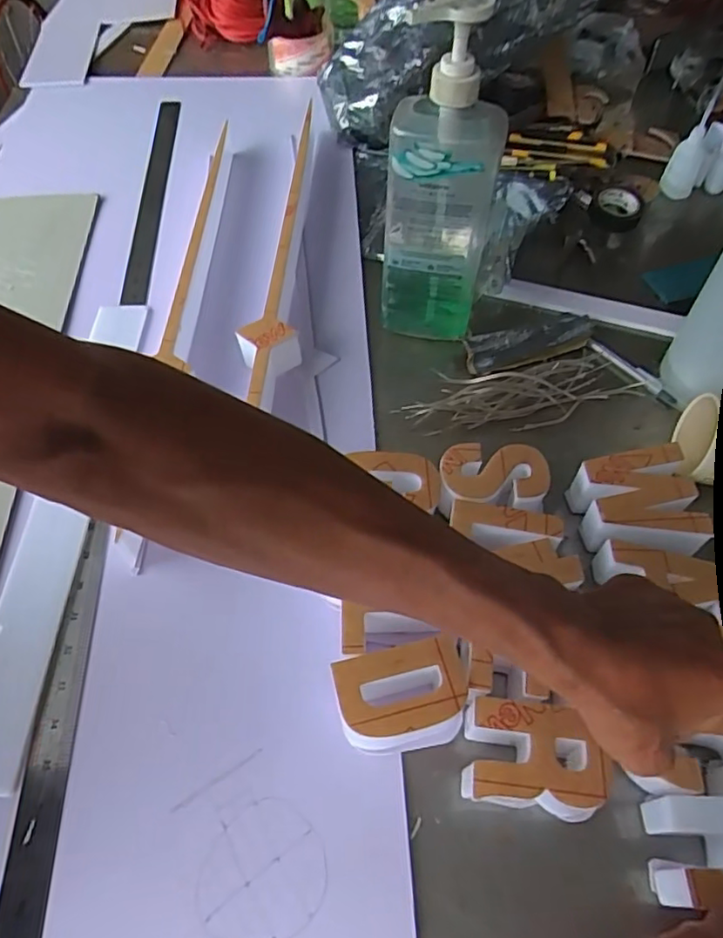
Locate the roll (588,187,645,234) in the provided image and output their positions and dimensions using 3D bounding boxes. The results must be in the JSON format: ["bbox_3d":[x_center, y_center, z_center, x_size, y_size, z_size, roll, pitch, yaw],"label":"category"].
[{"bbox_3d":[0.302,-0.310,0.716,0.059,0.021,0.059,0,55,0],"label":"roll"}]

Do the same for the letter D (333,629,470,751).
[{"bbox_3d":[0.025,0.152,0.399,0.085,0.048,0.057,-8,56,-6],"label":"letter D"}]

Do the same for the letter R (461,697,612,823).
[{"bbox_3d":[0.108,0.183,0.384,0.081,0.046,0.056,6,56,4],"label":"letter R"}]

